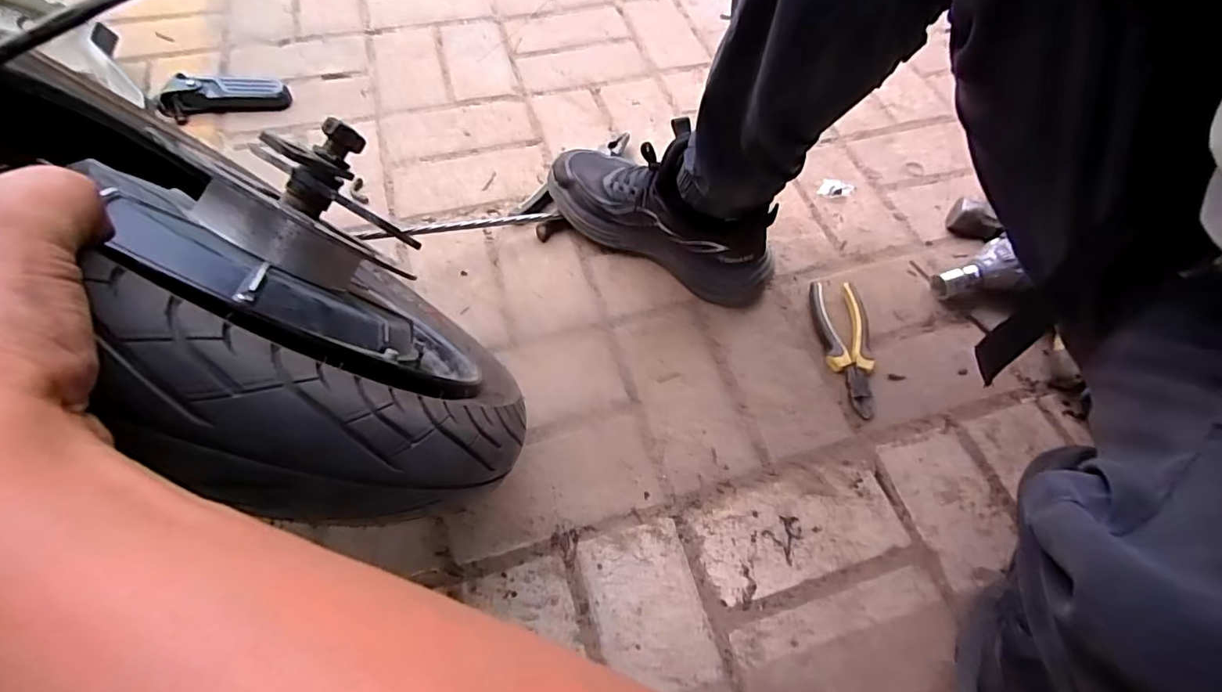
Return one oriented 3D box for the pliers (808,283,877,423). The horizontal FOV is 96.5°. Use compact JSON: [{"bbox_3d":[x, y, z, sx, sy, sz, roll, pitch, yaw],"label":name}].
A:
[{"bbox_3d":[0.240,-0.002,0.549,0.051,0.018,0.152,1,58,-2],"label":"pliers"}]

